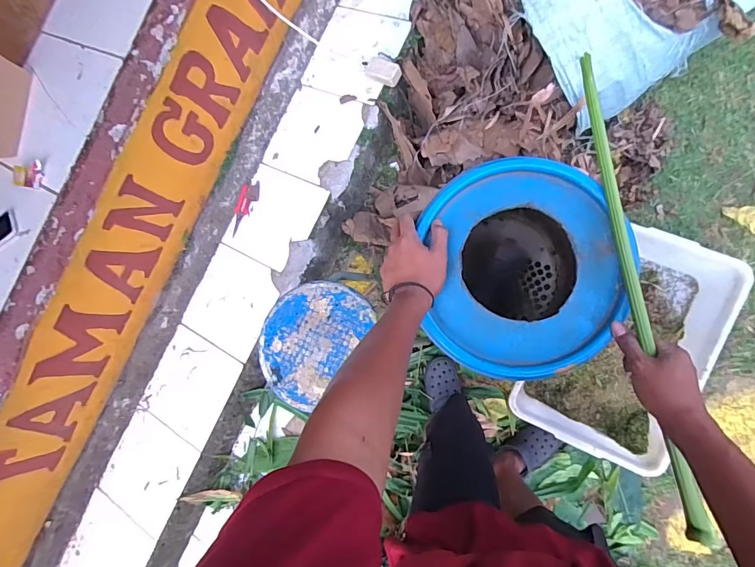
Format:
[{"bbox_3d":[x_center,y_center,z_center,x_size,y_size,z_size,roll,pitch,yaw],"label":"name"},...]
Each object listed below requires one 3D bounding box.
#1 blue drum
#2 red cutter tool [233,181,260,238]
[{"bbox_3d":[0.235,-0.006,0.764,0.274,0.388,0.303,-7,83,7],"label":"blue drum"},{"bbox_3d":[-0.472,-0.266,1.469,0.076,0.013,0.202,17,86,9],"label":"red cutter tool"}]

